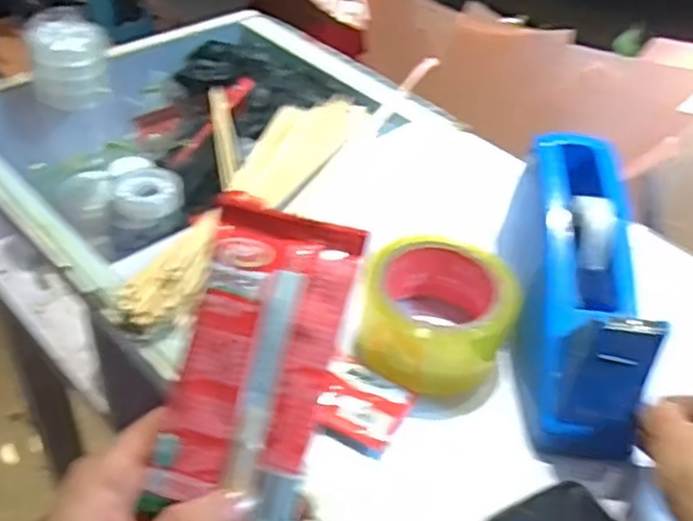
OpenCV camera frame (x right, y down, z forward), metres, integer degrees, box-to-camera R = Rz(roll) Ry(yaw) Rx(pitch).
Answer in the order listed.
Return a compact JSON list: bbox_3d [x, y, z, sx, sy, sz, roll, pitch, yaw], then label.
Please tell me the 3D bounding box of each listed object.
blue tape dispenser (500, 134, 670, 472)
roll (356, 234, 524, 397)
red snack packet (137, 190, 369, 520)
[{"bbox_3d":[0.152,0.019,0.501,0.070,0.128,0.219,7,42,0],"label":"blue tape dispenser"},{"bbox_3d":[0.060,0.034,0.490,0.100,0.051,0.101,4,42,-3],"label":"roll"},{"bbox_3d":[-0.036,0.048,0.279,0.061,0.012,0.138,10,83,4],"label":"red snack packet"}]

